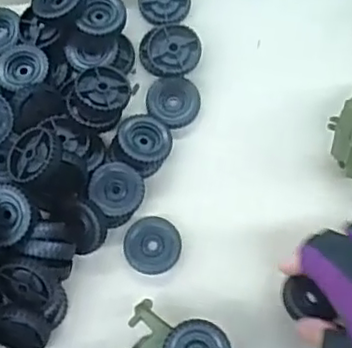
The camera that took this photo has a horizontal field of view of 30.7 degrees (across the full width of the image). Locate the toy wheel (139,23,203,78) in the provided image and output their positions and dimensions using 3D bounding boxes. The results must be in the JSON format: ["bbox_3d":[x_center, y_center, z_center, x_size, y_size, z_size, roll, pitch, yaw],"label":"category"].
[{"bbox_3d":[-0.006,-0.102,0.535,0.052,0.017,0.042,3,89,6],"label":"toy wheel"}]

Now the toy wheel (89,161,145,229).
[{"bbox_3d":[-0.046,0.013,0.503,0.041,0.022,0.042,-37,78,-6],"label":"toy wheel"}]

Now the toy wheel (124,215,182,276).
[{"bbox_3d":[-0.018,0.057,0.505,0.042,0.019,0.043,-1,77,2],"label":"toy wheel"}]

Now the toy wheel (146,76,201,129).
[{"bbox_3d":[-0.002,-0.058,0.536,0.044,0.016,0.043,-1,77,2],"label":"toy wheel"}]

